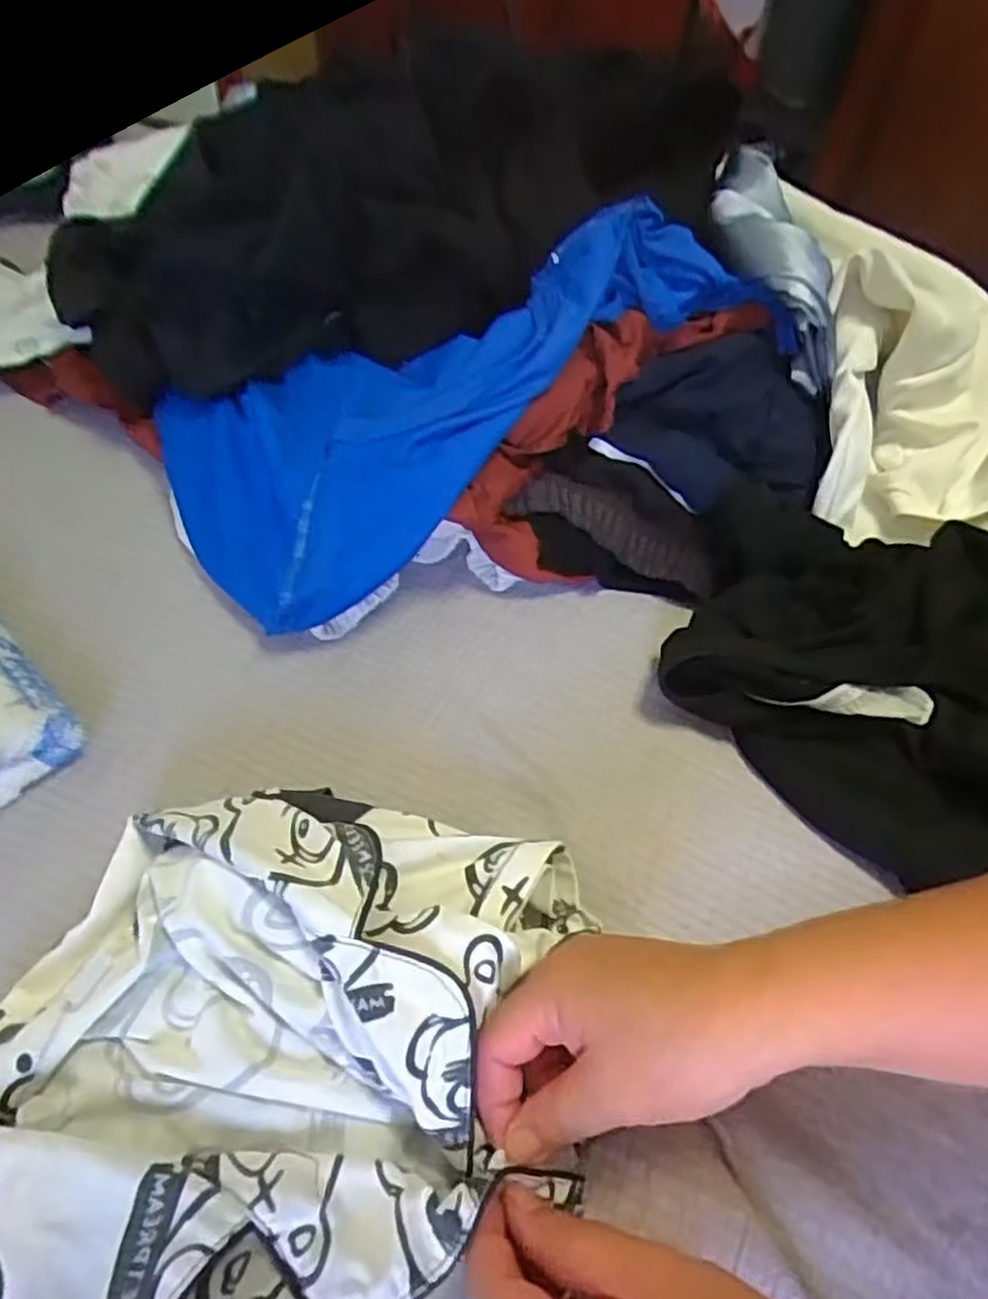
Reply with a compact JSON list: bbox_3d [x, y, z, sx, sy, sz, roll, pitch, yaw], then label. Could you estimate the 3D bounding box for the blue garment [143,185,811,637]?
[{"bbox_3d":[-0.025,-0.190,0.517,0.423,0.077,0.206,-35,61,-11],"label":"blue garment"}]

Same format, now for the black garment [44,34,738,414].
[{"bbox_3d":[-0.088,-0.308,0.545,0.413,0.154,0.199,-23,58,-21],"label":"black garment"}]

